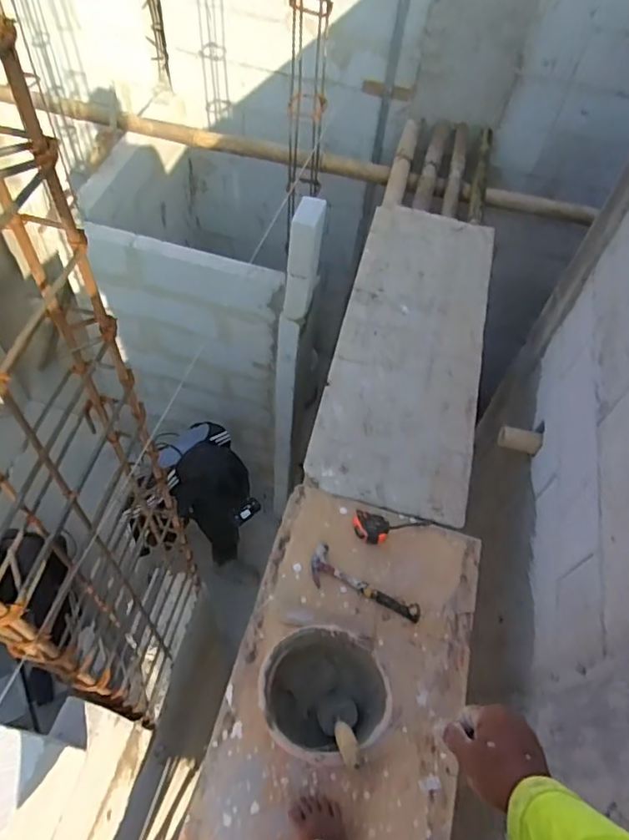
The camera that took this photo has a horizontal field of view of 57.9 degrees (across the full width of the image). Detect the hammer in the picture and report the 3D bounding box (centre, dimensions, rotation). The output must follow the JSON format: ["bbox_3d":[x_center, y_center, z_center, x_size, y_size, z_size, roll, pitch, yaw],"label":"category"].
[{"bbox_3d":[0.103,0.384,1.272,0.266,0.028,0.086,31,60,15],"label":"hammer"}]

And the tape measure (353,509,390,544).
[{"bbox_3d":[0.133,0.256,1.347,0.085,0.033,0.068,12,57,3],"label":"tape measure"}]

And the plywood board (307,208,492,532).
[{"bbox_3d":[0.314,-0.264,1.766,0.438,0.031,1.169,14,57,4],"label":"plywood board"}]

